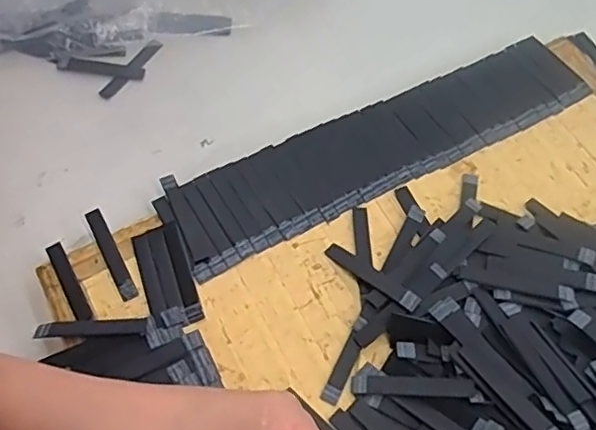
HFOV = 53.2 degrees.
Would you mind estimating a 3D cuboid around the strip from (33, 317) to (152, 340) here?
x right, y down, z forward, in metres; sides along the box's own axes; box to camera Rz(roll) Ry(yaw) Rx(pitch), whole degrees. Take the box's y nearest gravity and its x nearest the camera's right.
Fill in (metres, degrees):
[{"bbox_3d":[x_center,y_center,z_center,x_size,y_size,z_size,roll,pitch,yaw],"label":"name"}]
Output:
[{"bbox_3d":[-0.107,0.059,0.311,0.059,0.004,0.009,-2,61,1],"label":"strip"}]

